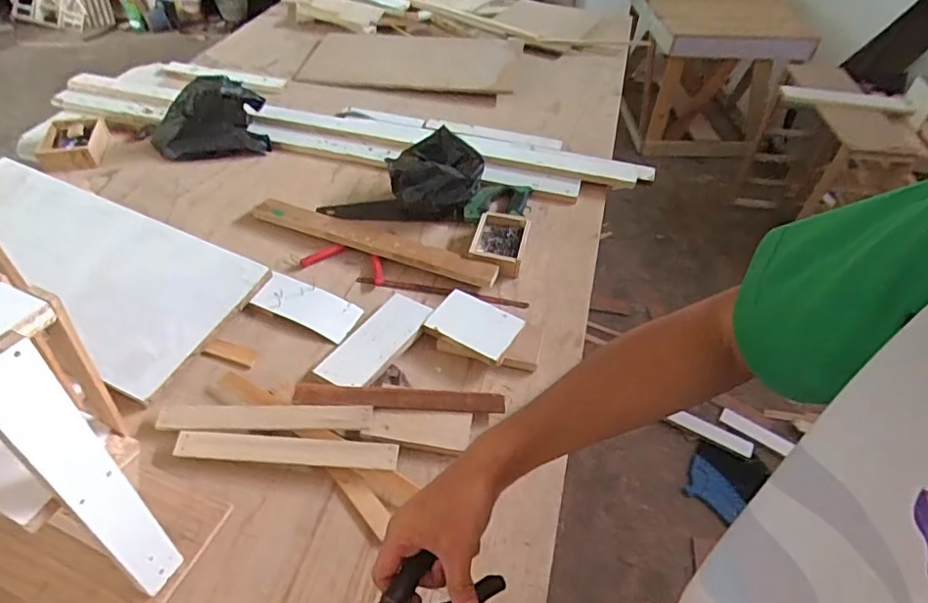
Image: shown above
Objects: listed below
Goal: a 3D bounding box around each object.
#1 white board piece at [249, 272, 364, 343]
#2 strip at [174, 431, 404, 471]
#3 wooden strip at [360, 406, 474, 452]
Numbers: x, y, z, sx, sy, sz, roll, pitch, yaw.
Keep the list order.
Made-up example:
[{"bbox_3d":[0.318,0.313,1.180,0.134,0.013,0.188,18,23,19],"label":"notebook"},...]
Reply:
[{"bbox_3d":[-0.256,0.005,0.917,0.162,0.017,0.077,23,52,5],"label":"white board piece"},{"bbox_3d":[-0.231,0.193,0.723,0.286,0.008,0.035,4,60,0],"label":"strip"},{"bbox_3d":[-0.060,0.171,0.770,0.139,0.010,0.053,11,66,-5],"label":"wooden strip"}]

